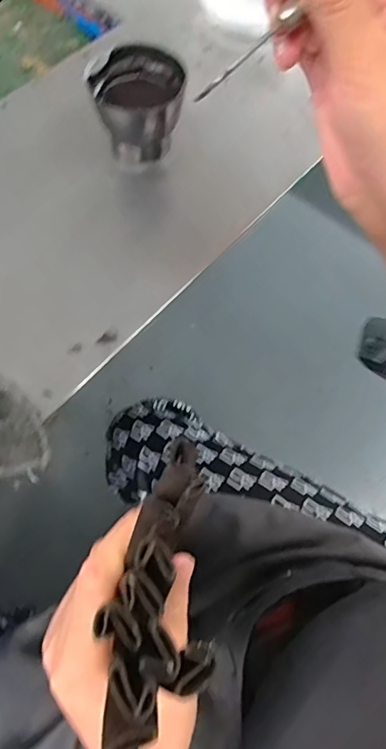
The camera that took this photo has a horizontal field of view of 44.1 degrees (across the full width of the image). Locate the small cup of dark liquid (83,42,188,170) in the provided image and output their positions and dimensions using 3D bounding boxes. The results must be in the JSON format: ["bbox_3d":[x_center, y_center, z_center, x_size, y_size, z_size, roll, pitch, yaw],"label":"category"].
[{"bbox_3d":[-0.037,-0.184,0.330,0.060,0.056,0.050,-3,66,-4],"label":"small cup of dark liquid"}]

